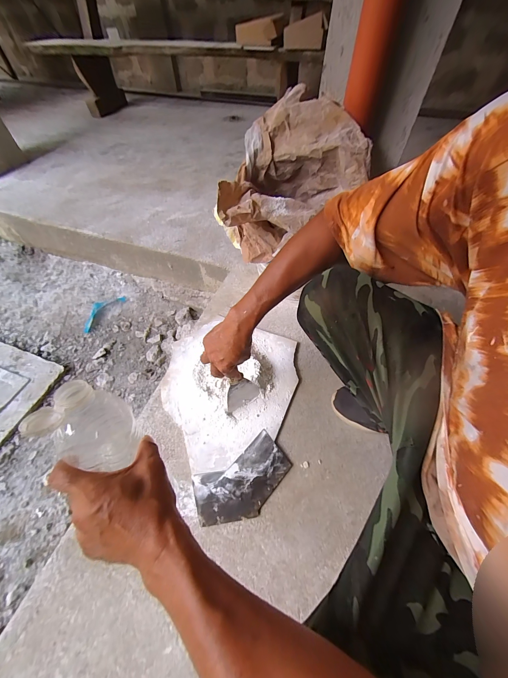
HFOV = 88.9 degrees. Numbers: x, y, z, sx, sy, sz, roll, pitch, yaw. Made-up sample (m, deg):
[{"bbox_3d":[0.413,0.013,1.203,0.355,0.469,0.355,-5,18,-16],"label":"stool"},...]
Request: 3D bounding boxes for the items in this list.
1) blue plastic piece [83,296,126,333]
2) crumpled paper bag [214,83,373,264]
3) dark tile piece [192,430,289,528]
[{"bbox_3d":[-0.696,-0.131,1.171,0.109,0.015,0.224,26,59,16],"label":"blue plastic piece"},{"bbox_3d":[0.069,-0.368,0.638,0.386,0.251,0.300,-33,61,-21],"label":"crumpled paper bag"},{"bbox_3d":[-0.025,0.308,0.565,0.211,0.007,0.123,-27,60,-18],"label":"dark tile piece"}]

